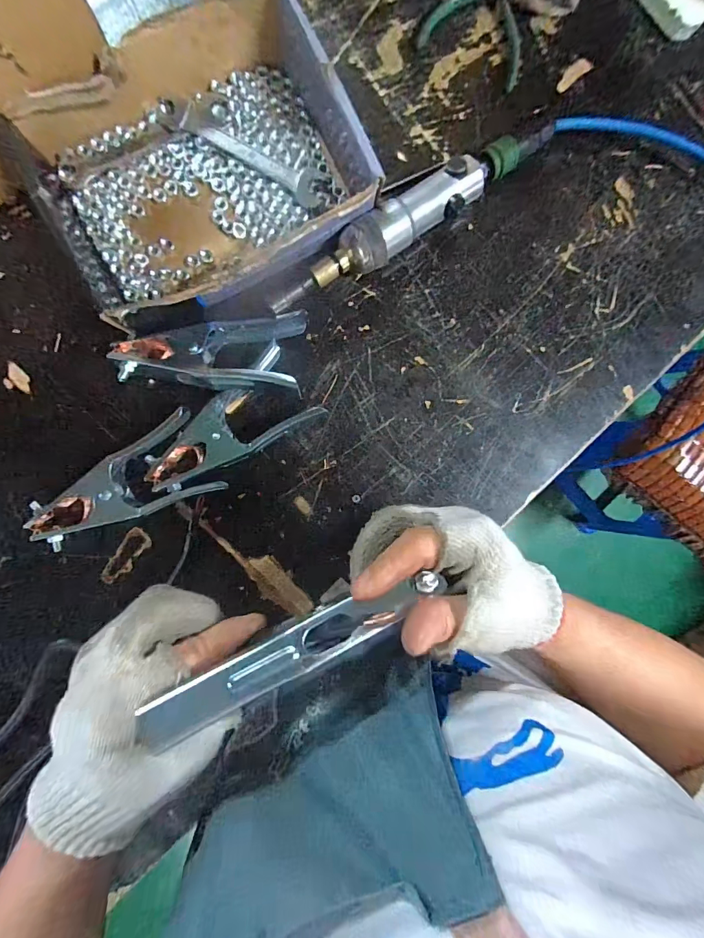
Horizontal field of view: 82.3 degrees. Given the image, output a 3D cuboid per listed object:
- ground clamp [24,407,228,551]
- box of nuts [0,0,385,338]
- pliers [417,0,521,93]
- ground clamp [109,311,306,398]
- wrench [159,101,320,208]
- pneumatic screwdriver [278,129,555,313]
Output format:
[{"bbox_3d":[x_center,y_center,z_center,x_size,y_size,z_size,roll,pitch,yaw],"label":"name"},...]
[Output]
[{"bbox_3d":[-0.204,0.019,0.360,0.159,0.026,0.076,-28,93,-3],"label":"ground clamp"},{"bbox_3d":[-0.124,-0.246,0.338,0.251,0.064,0.187,-30,94,-3],"label":"box of nuts"},{"bbox_3d":[0.123,-0.419,0.373,0.100,0.014,0.090,22,90,-5],"label":"pliers"},{"bbox_3d":[-0.124,-0.107,0.357,0.157,0.034,0.073,2,91,-5],"label":"ground clamp"},{"bbox_3d":[-0.092,-0.278,0.354,0.141,0.008,0.031,25,89,-5],"label":"wrench"},{"bbox_3d":[0.054,-0.225,0.364,0.299,0.043,0.042,-33,94,-3],"label":"pneumatic screwdriver"}]

